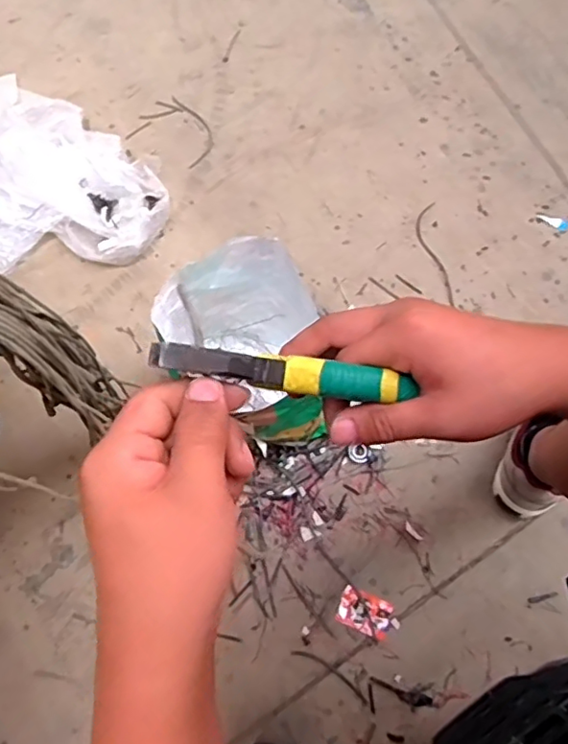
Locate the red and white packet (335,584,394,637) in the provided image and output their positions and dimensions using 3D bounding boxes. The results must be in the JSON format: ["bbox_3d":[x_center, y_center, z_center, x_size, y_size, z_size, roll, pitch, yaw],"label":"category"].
[{"bbox_3d":[0.111,0.333,0.814,0.071,0.004,0.050,20,71,10],"label":"red and white packet"}]

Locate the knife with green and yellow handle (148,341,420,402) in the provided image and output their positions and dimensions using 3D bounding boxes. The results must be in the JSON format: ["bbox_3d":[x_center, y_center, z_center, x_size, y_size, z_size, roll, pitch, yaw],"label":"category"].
[{"bbox_3d":[0.003,0.001,0.291,0.138,0.014,0.016,8,62,-26],"label":"knife with green and yellow handle"}]

